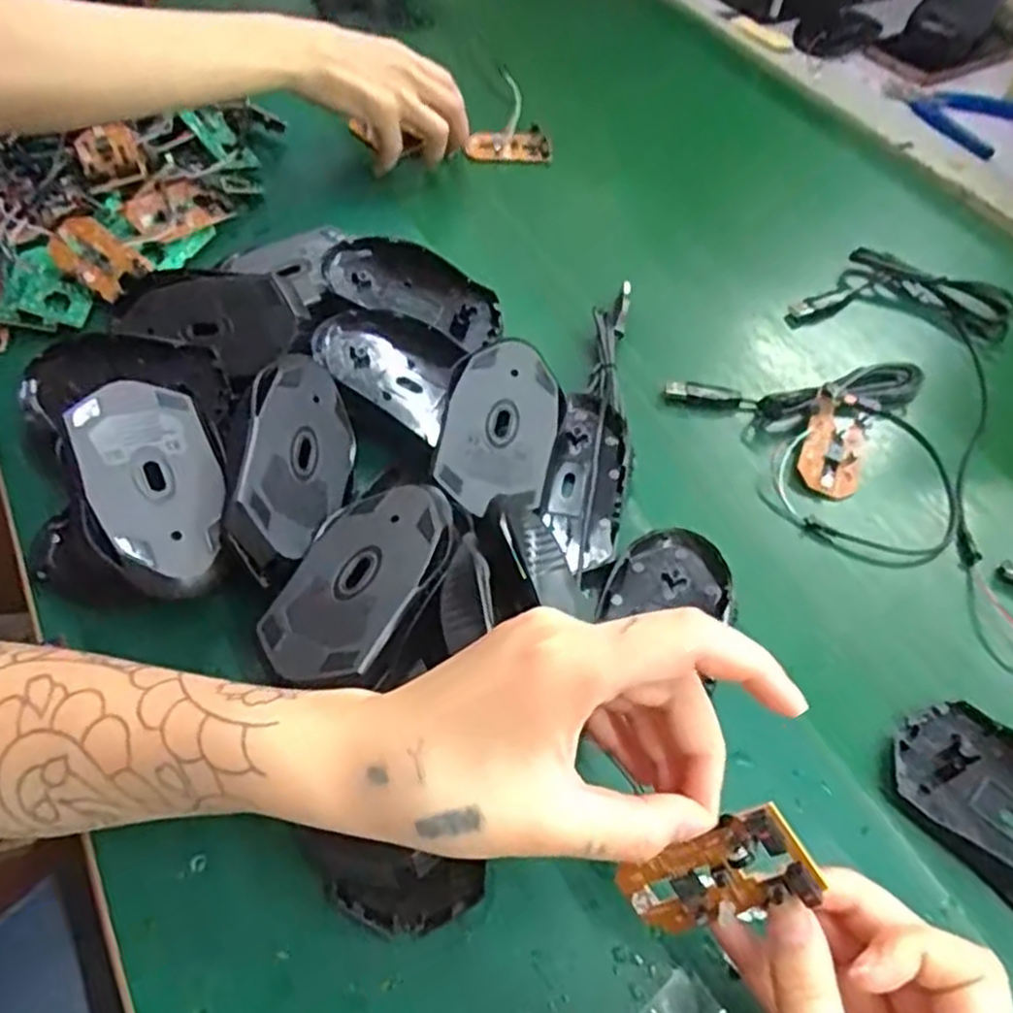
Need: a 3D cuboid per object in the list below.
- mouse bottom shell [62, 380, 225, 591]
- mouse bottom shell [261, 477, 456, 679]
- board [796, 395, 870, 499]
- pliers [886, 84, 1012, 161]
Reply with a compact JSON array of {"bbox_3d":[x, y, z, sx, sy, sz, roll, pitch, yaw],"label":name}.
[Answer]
[{"bbox_3d":[-0.166,-0.012,0.360,0.059,0.012,0.105,-11,66,-28],"label":"mouse bottom shell"},{"bbox_3d":[-0.066,0.029,0.350,0.062,0.016,0.108,26,58,14],"label":"mouse bottom shell"},{"bbox_3d":[0.192,-0.036,0.451,0.035,0.008,0.066,26,66,-4],"label":"board"},{"bbox_3d":[0.401,-0.353,0.689,0.103,0.006,0.111,-38,65,-25],"label":"pliers"}]

